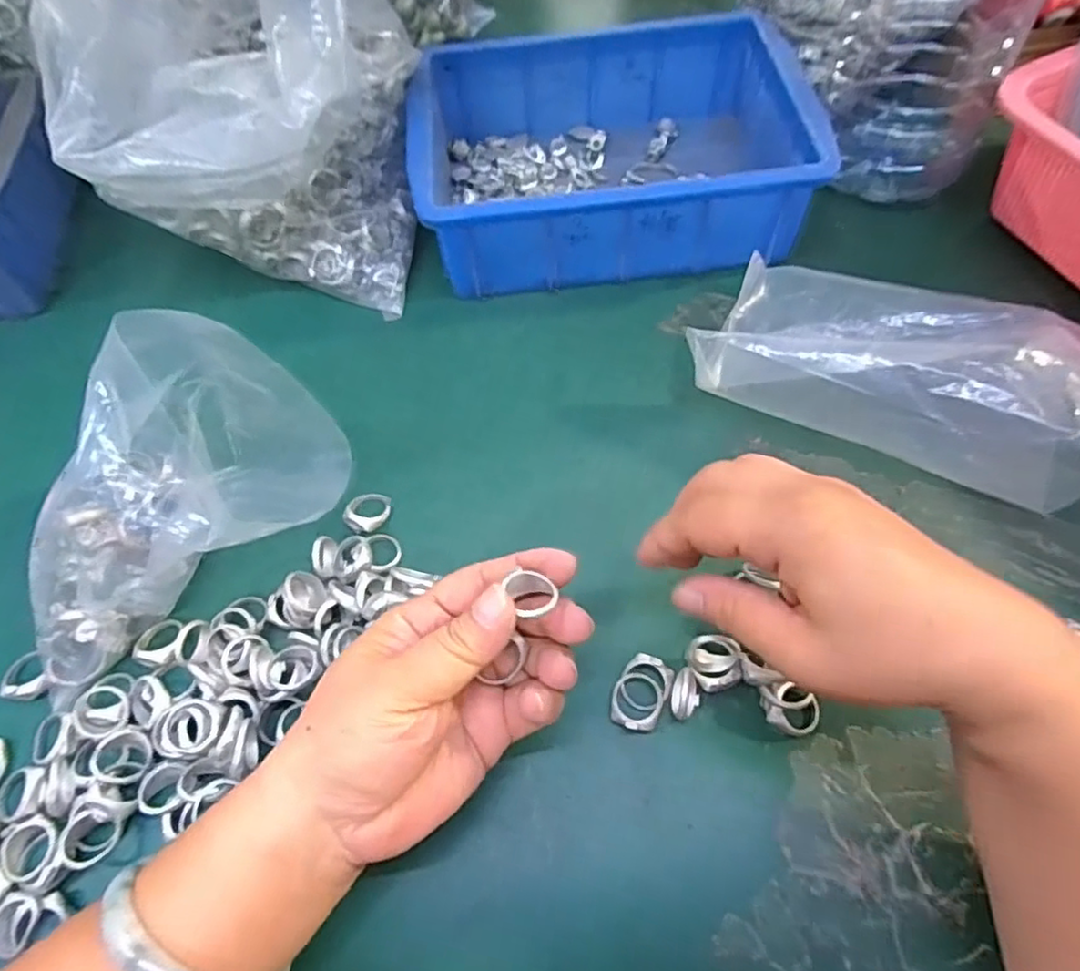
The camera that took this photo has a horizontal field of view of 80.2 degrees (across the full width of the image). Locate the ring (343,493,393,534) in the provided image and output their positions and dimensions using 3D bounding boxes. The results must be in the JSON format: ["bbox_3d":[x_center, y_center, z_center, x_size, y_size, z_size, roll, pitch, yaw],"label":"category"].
[{"bbox_3d":[-0.092,0.015,0.343,0.022,0.009,0.022,-1,61,3],"label":"ring"}]

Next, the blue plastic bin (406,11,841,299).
[{"bbox_3d":[0.044,-0.221,0.429,0.235,0.074,0.169,-5,61,1],"label":"blue plastic bin"}]

